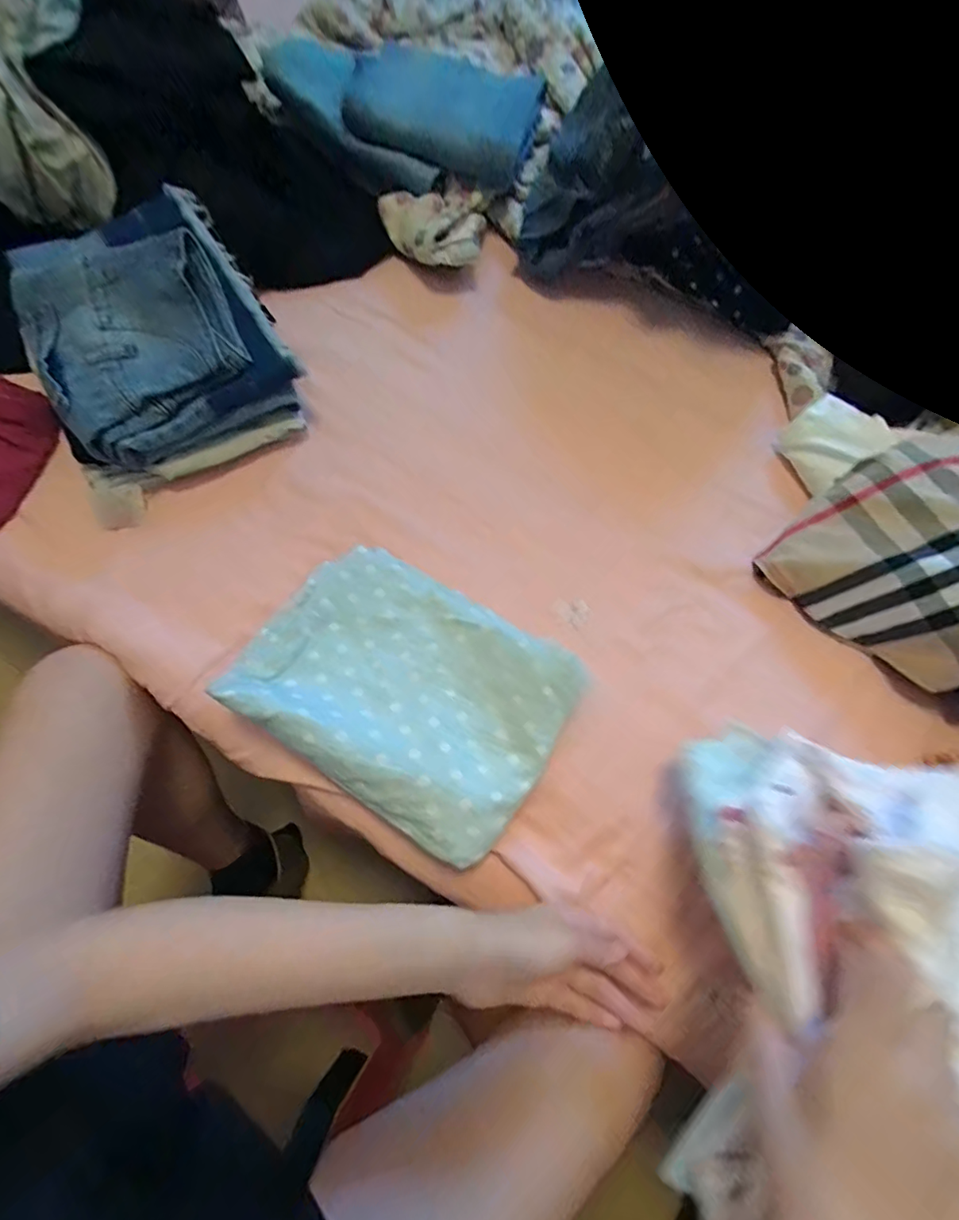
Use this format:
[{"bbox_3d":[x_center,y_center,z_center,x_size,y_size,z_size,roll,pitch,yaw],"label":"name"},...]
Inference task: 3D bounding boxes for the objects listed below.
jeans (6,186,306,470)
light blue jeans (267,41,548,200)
[{"bbox_3d":[-0.326,-0.289,0.476,0.212,0.081,0.246,-33,74,-13],"label":"jeans"},{"bbox_3d":[-0.101,-0.629,0.630,0.345,0.085,0.167,7,69,1],"label":"light blue jeans"}]

